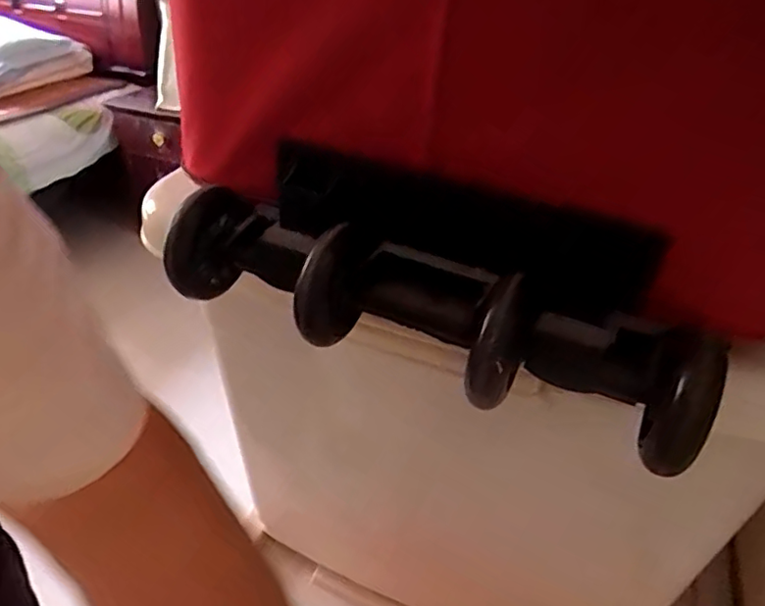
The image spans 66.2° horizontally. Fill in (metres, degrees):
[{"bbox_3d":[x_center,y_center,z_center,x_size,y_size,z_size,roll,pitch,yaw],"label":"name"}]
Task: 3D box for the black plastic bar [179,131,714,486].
[{"bbox_3d":[0.018,-0.014,0.297,0.283,0.080,0.070,17,36,21],"label":"black plastic bar"}]

